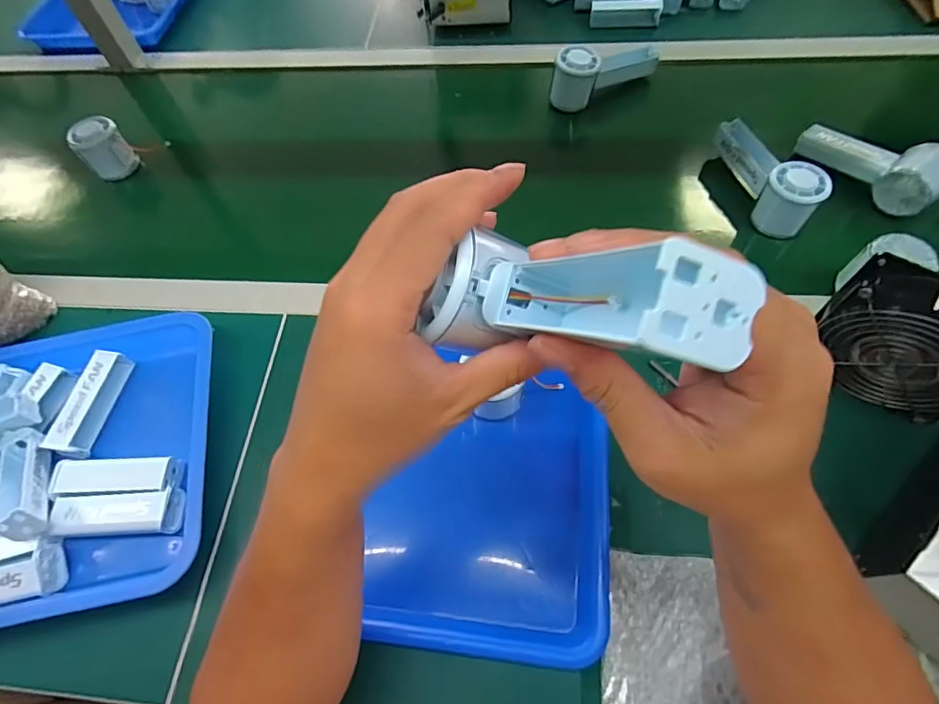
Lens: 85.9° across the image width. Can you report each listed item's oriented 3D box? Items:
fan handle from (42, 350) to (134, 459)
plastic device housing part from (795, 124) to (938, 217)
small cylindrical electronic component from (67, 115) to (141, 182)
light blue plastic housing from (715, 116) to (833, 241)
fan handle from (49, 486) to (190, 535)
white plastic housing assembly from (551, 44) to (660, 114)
[{"bbox_3d":[-0.366,0.049,0.485,0.027,0.027,0.101,7,61,8],"label":"fan handle"},{"bbox_3d":[0.453,-0.219,0.569,0.063,0.054,0.161,-33,63,-14],"label":"plastic device housing part"},{"bbox_3d":[-0.478,-0.266,0.661,0.059,0.066,0.051,-35,64,-15],"label":"small cylindrical electronic component"},{"bbox_3d":[0.325,-0.201,0.550,0.049,0.065,0.157,-14,60,-3],"label":"light blue plastic housing"},{"bbox_3d":[-0.297,0.135,0.427,0.104,0.021,0.035,-2,60,3],"label":"fan handle"},{"bbox_3d":[0.177,-0.373,0.673,0.152,0.076,0.047,-28,62,-12],"label":"white plastic housing assembly"}]

